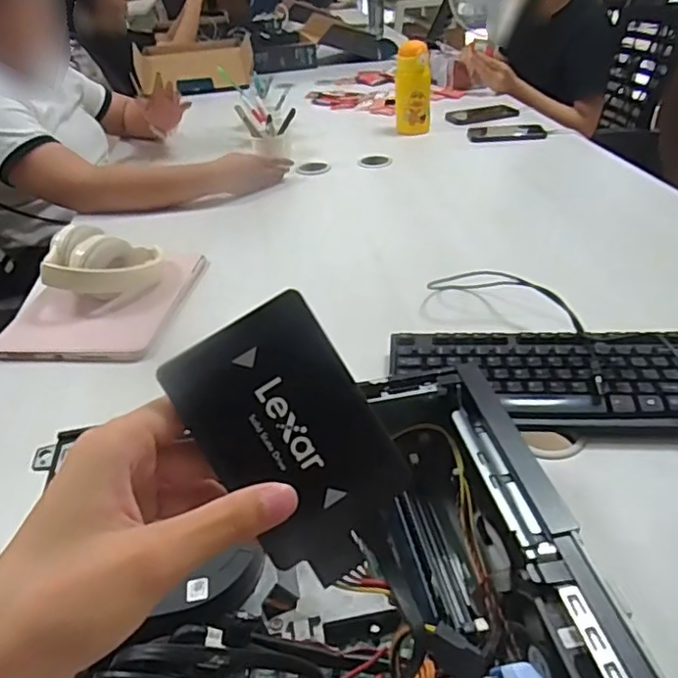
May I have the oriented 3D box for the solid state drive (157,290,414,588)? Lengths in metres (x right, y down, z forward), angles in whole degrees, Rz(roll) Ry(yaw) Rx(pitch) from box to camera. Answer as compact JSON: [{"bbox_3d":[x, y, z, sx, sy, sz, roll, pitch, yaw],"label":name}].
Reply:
[{"bbox_3d":[-0.018,0.042,0.256,0.069,0.111,0.004,-33,2,-10],"label":"solid state drive"}]

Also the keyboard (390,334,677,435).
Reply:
[{"bbox_3d":[0.273,0.042,0.560,0.442,0.035,0.146,0,35,5],"label":"keyboard"}]

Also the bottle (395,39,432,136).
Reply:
[{"bbox_3d":[0.160,-0.535,1.294,0.076,0.172,0.066,-1,35,4],"label":"bottle"}]

